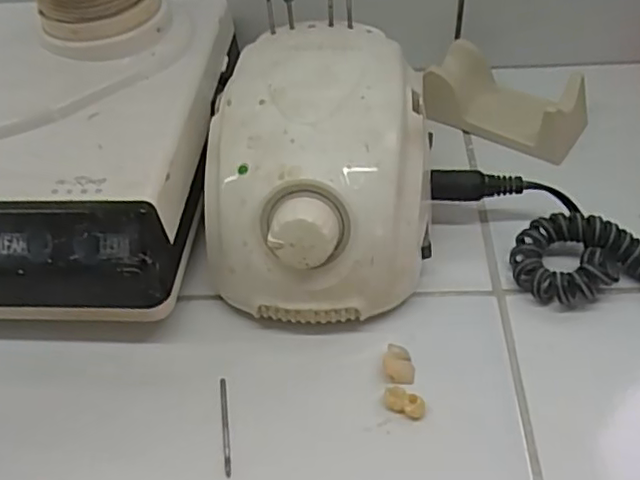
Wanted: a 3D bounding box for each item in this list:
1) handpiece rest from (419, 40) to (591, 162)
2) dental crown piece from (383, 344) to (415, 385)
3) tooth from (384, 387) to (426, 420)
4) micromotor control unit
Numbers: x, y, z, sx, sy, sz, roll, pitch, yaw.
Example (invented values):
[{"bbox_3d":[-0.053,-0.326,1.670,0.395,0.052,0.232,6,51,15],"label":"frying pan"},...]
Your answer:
[{"bbox_3d":[0.112,-0.085,0.368,0.091,0.030,0.047,26,54,24],"label":"handpiece rest"},{"bbox_3d":[0.035,0.054,0.267,0.014,0.007,0.017,2,48,5],"label":"dental crown piece"},{"bbox_3d":[0.035,0.068,0.255,0.017,0.008,0.009,15,51,16],"label":"tooth"},{"bbox_3d":[0.003,-0.034,0.298,0.098,0.082,0.133,1,48,5],"label":"micromotor control unit"}]

